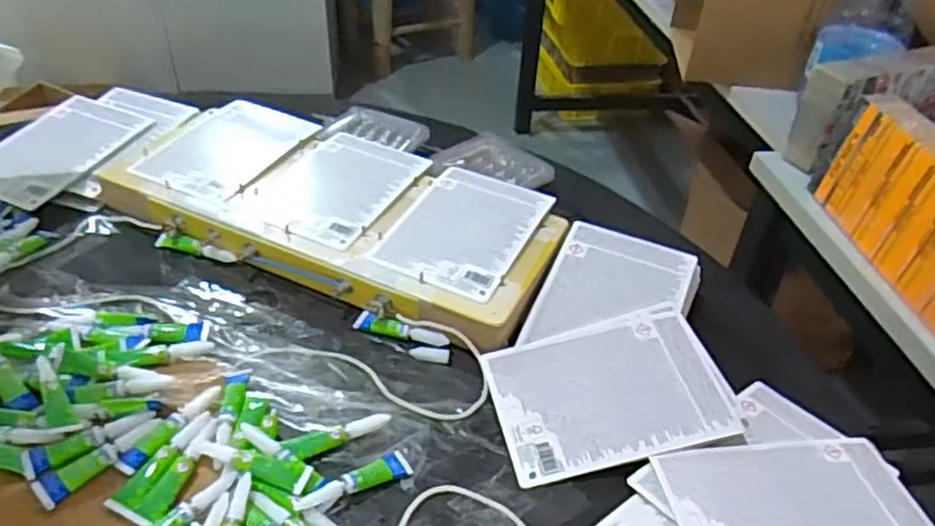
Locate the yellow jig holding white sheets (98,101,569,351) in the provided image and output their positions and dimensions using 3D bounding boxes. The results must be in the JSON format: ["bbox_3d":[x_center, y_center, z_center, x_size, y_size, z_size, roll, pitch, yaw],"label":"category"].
[{"bbox_3d":[-0.122,-0.058,0.683,0.423,0.032,0.199,20,41,19],"label":"yellow jig holding white sheets"}]

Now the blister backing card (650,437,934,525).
[{"bbox_3d":[0.219,0.164,0.467,0.167,0.005,0.117,-1,34,-8],"label":"blister backing card"}]

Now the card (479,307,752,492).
[{"bbox_3d":[0.109,0.097,0.540,0.174,0.007,0.115,-12,49,-8],"label":"card"}]

